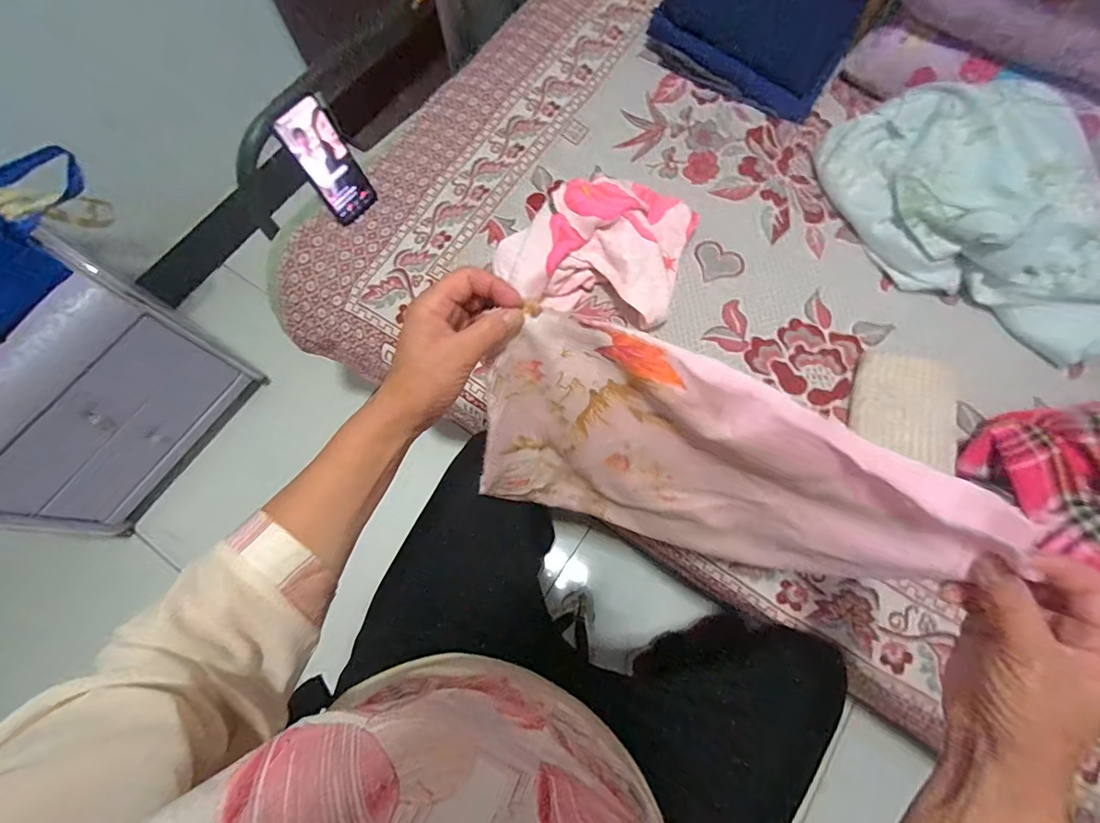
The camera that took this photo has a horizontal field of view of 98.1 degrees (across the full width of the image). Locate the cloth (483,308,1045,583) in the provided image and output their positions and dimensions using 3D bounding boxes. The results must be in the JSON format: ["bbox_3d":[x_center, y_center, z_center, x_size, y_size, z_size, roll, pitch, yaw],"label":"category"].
[{"bbox_3d":[0.117,0.056,0.431,0.335,0.259,0.111,19,73,8],"label":"cloth"}]

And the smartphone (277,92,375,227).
[{"bbox_3d":[-0.317,-0.355,0.688,0.012,0.152,0.081,18,67,30],"label":"smartphone"}]

